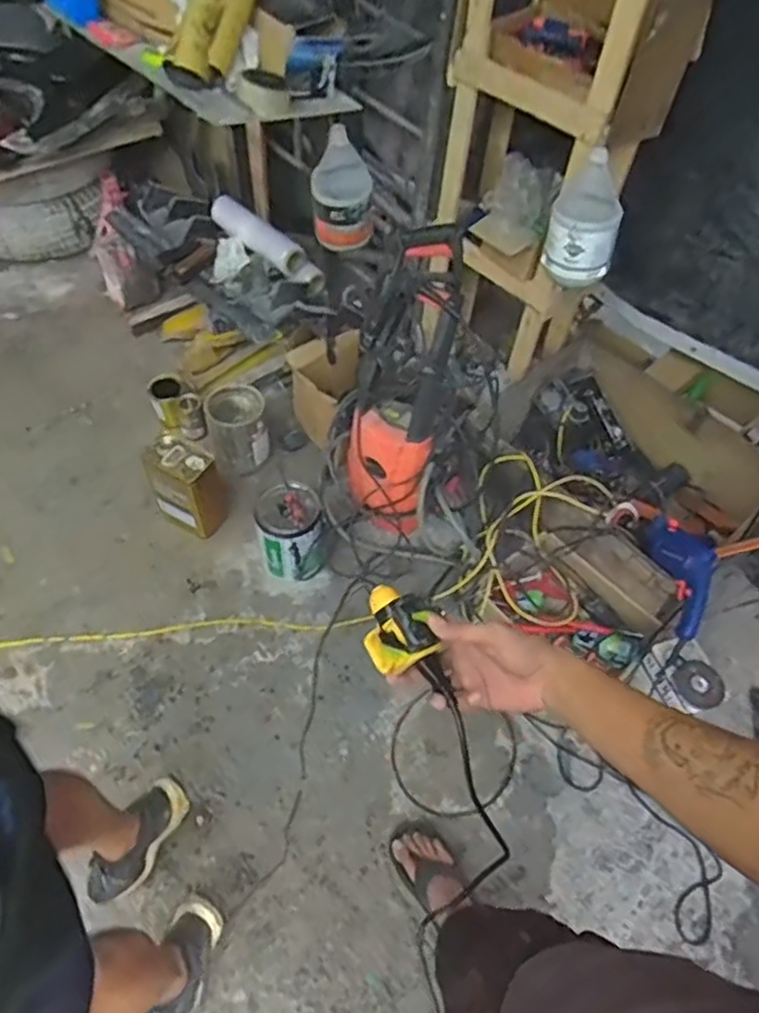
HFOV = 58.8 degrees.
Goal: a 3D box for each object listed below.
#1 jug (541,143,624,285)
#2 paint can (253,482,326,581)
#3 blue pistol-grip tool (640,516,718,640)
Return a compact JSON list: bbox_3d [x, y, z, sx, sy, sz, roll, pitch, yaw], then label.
[{"bbox_3d":[0.443,-0.609,1.453,0.146,0.273,0.128,16,54,7],"label":"jug"},{"bbox_3d":[-0.221,0.064,1.706,0.167,0.224,0.171,-12,56,-13],"label":"paint can"},{"bbox_3d":[0.651,0.132,1.429,0.080,0.116,0.280,-2,54,-6],"label":"blue pistol-grip tool"}]

